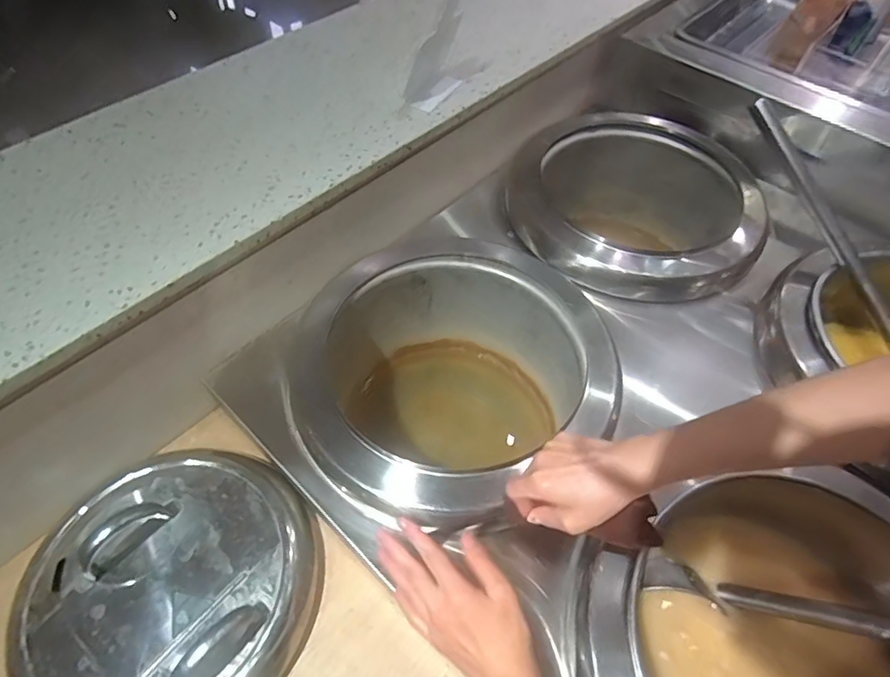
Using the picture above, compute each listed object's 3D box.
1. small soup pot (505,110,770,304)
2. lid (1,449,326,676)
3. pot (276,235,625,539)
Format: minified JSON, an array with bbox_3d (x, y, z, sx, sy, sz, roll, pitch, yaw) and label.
[{"bbox_3d":[0.271,-0.149,0.813,0.328,0.230,0.329,1,55,-1],"label":"small soup pot"},{"bbox_3d":[-0.255,0.223,0.482,0.247,0.059,0.258,1,55,-1],"label":"lid"},{"bbox_3d":[0.010,0.074,0.658,0.365,0.218,0.295,-37,64,-24],"label":"pot"}]

